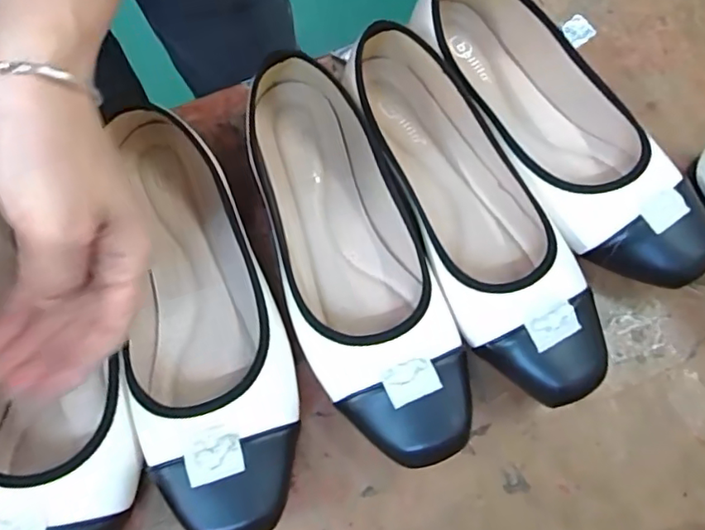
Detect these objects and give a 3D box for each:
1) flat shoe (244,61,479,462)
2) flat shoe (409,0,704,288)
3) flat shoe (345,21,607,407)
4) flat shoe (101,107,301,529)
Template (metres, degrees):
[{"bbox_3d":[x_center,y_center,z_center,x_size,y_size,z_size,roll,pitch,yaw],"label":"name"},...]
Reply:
[{"bbox_3d":[-0.006,-0.010,0.334,0.079,0.054,0.248,-19,73,-8],"label":"flat shoe"},{"bbox_3d":[0.128,-0.083,0.356,0.084,0.060,0.233,-33,75,-12],"label":"flat shoe"},{"bbox_3d":[0.070,-0.037,0.340,0.083,0.060,0.246,-23,73,-9],"label":"flat shoe"},{"bbox_3d":[-0.086,0.027,0.319,0.085,0.055,0.240,-17,73,-8],"label":"flat shoe"}]

